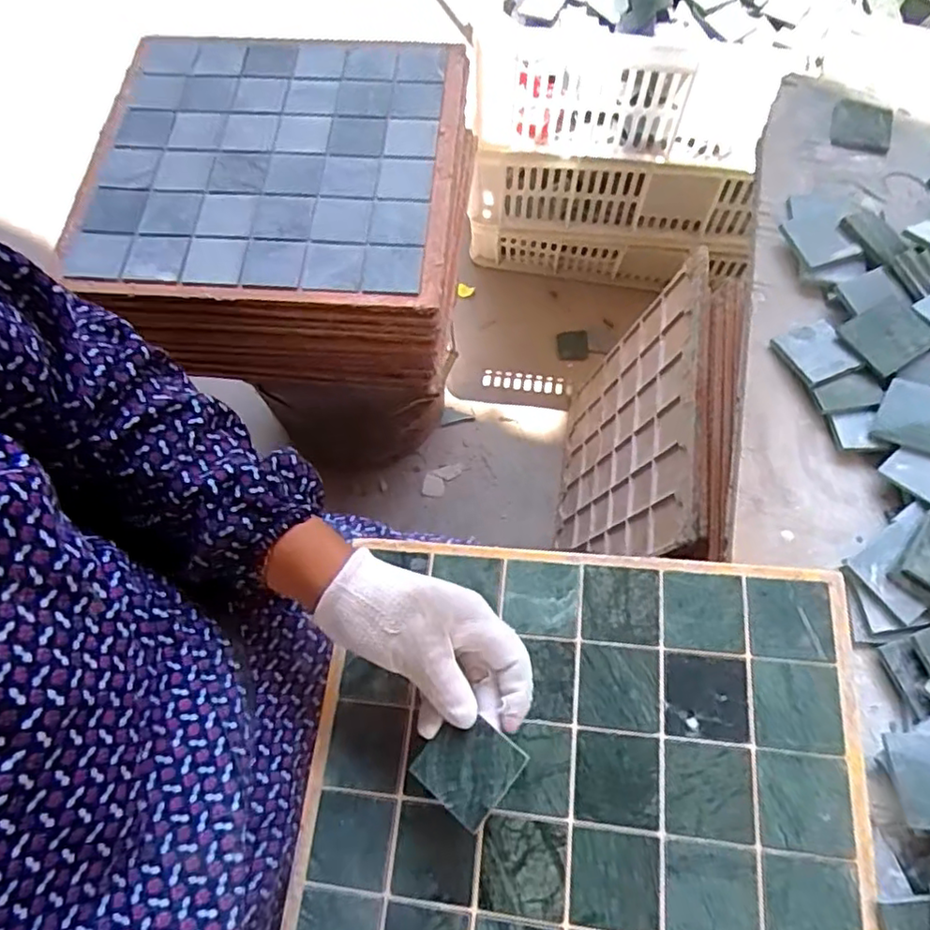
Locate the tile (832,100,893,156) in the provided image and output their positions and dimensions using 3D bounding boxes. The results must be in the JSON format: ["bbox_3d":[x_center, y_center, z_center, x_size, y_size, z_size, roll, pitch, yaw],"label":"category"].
[{"bbox_3d":[0.347,-0.296,0.561,0.049,0.006,0.051,14,69,6],"label":"tile"}]

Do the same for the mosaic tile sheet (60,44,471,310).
[{"bbox_3d":[-0.174,-0.269,0.578,0.318,0.015,0.279,2,78,-1],"label":"mosaic tile sheet"}]

